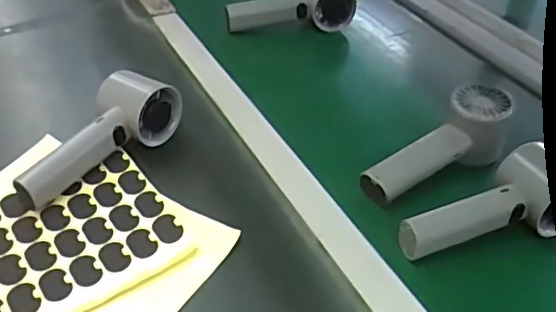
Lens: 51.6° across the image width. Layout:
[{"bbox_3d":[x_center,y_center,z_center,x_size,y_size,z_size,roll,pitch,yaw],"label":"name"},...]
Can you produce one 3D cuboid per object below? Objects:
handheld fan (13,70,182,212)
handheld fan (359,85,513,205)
[{"bbox_3d":[-0.161,-0.021,0.494,0.058,0.046,0.152,30,49,30],"label":"handheld fan"},{"bbox_3d":[0.141,-0.008,0.493,0.143,0.051,0.058,-32,50,-31],"label":"handheld fan"}]

